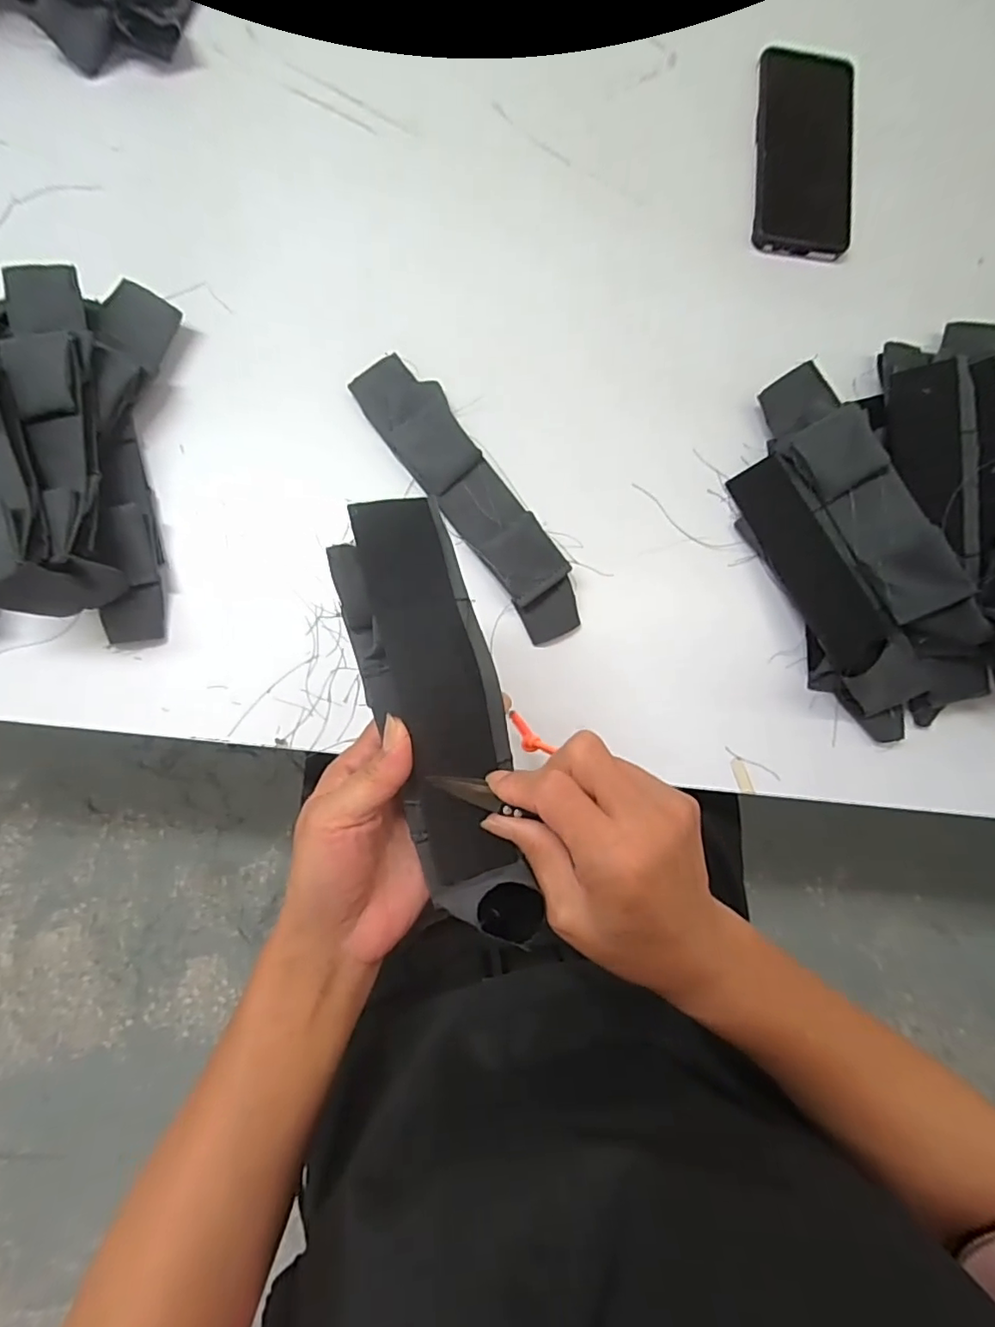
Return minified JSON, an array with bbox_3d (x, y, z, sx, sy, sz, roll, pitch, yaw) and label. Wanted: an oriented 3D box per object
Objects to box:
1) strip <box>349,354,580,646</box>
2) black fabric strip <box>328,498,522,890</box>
[{"bbox_3d":[-0.017,-0.115,0.398,0.047,0.027,0.224,-37,89,-8],"label":"strip"},{"bbox_3d":[-0.029,0.015,0.257,0.056,0.026,0.175,-14,94,-7],"label":"black fabric strip"}]

